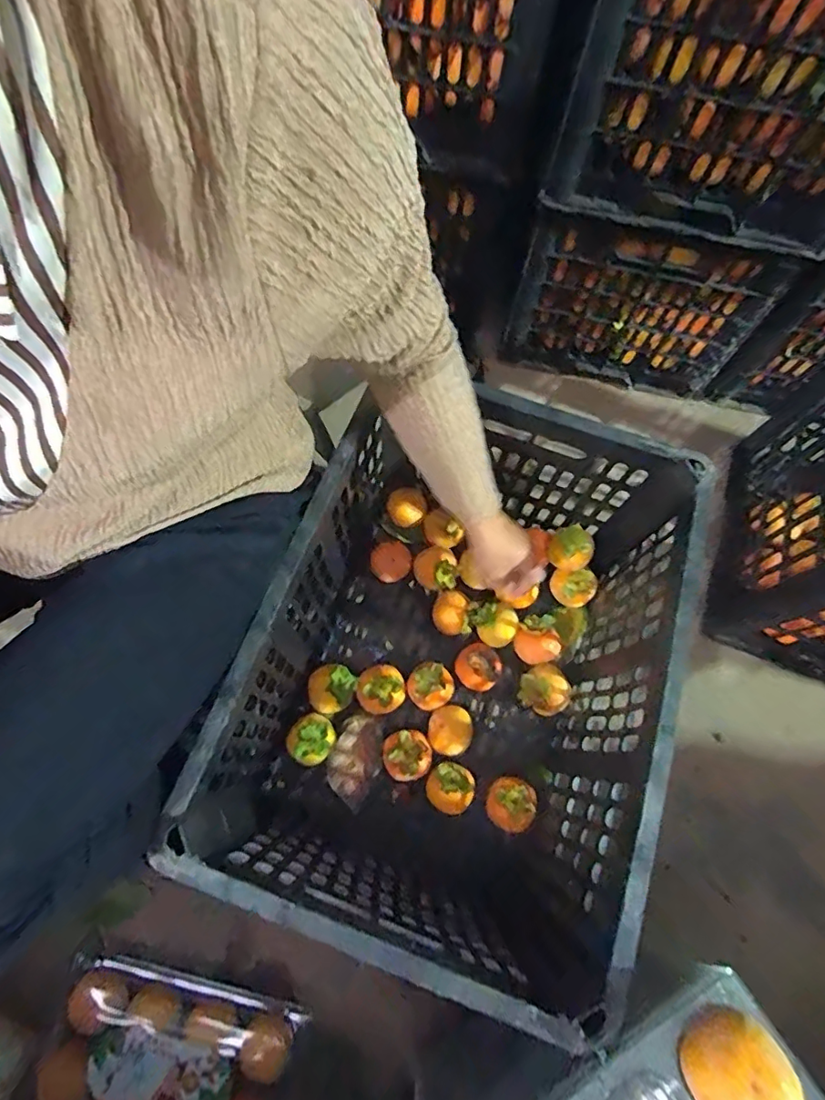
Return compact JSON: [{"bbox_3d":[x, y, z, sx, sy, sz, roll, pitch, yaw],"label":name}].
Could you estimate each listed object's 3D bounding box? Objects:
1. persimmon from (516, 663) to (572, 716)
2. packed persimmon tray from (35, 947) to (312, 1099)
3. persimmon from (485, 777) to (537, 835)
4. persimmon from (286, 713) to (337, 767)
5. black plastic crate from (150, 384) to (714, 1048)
[{"bbox_3d":[0.160,0.173,0.651,0.054,0.046,0.058,1,69,-2],"label":"persimmon"},{"bbox_3d":[-0.245,0.507,0.541,0.247,0.077,0.125,13,69,2],"label":"packed persimmon tray"},{"bbox_3d":[0.111,0.293,0.618,0.050,0.060,0.057,30,71,8],"label":"persimmon"},{"bbox_3d":[-0.119,0.227,0.637,0.051,0.047,0.054,1,69,-2],"label":"persimmon"},{"bbox_3d":[0.048,0.122,0.577,0.361,0.301,0.475,20,70,5],"label":"black plastic crate"}]

